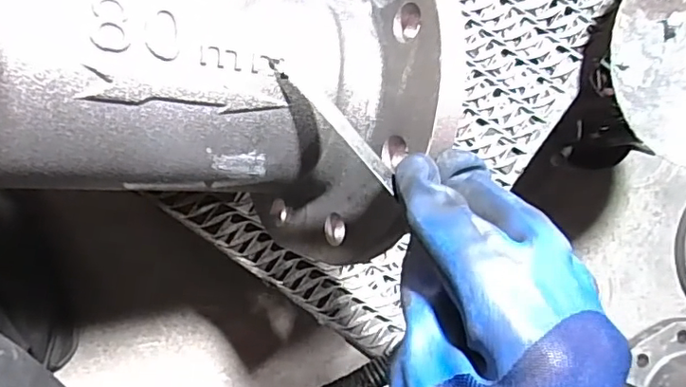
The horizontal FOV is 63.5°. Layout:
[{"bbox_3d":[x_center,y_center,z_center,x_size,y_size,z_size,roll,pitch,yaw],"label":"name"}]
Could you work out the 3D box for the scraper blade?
[{"bbox_3d":[0.000,-0.027,0.237,0.006,0.004,0.064,-43,90,-4],"label":"scraper blade"}]

